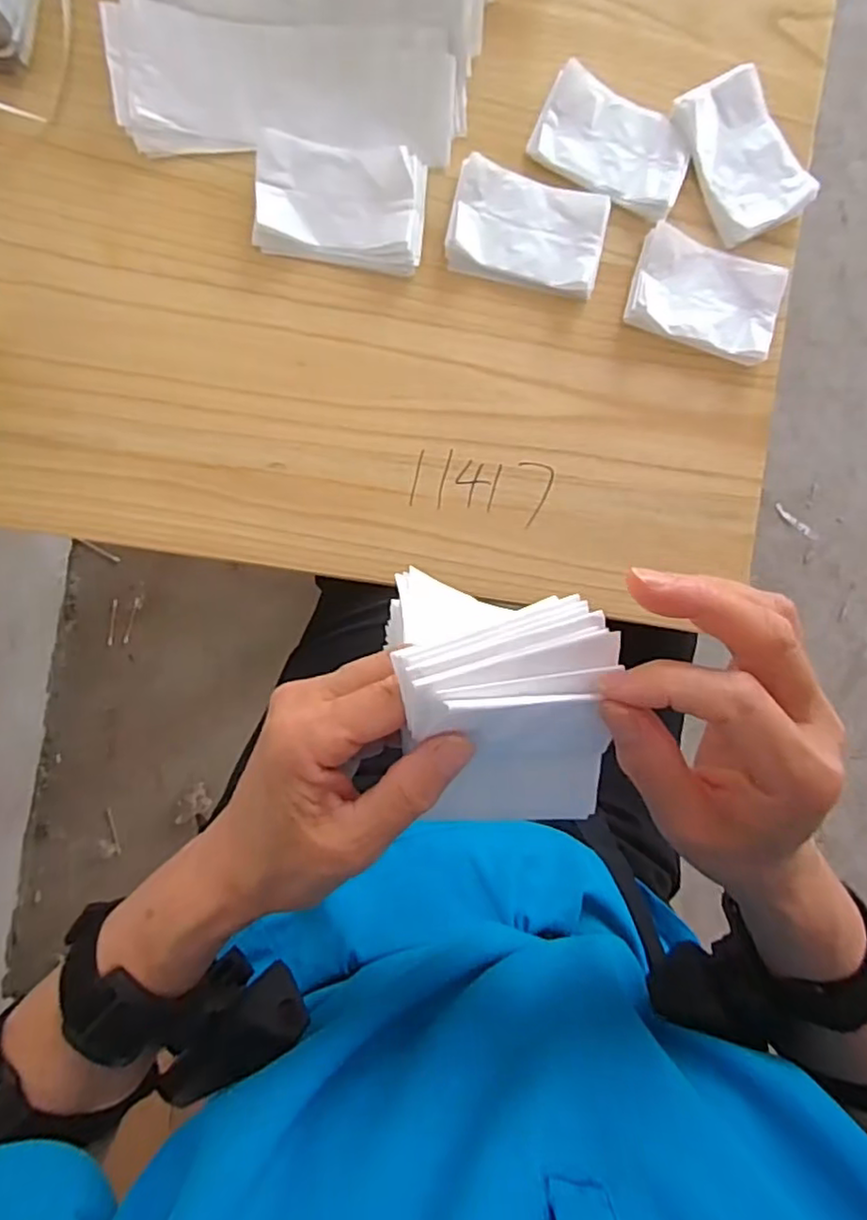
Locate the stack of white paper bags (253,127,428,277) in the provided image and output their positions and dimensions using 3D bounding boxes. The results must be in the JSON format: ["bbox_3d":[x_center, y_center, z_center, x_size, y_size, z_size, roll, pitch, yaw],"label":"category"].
[{"bbox_3d":[-0.073,-0.326,0.530,0.131,0.017,0.087,4,91,-7],"label":"stack of white paper bags"}]

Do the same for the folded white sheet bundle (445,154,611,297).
[{"bbox_3d":[0.079,-0.316,0.554,0.128,0.018,0.084,12,90,-7],"label":"folded white sheet bundle"}]

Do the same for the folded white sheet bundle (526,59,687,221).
[{"bbox_3d":[0.152,-0.393,0.557,0.128,0.019,0.082,24,89,-7],"label":"folded white sheet bundle"}]

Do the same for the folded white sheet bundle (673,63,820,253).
[{"bbox_3d":[0.268,-0.394,0.578,0.084,0.031,0.130,-29,95,-3],"label":"folded white sheet bundle"}]

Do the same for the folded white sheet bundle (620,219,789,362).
[{"bbox_3d":[0.237,-0.270,0.572,0.130,0.016,0.085,17,89,-7],"label":"folded white sheet bundle"}]

